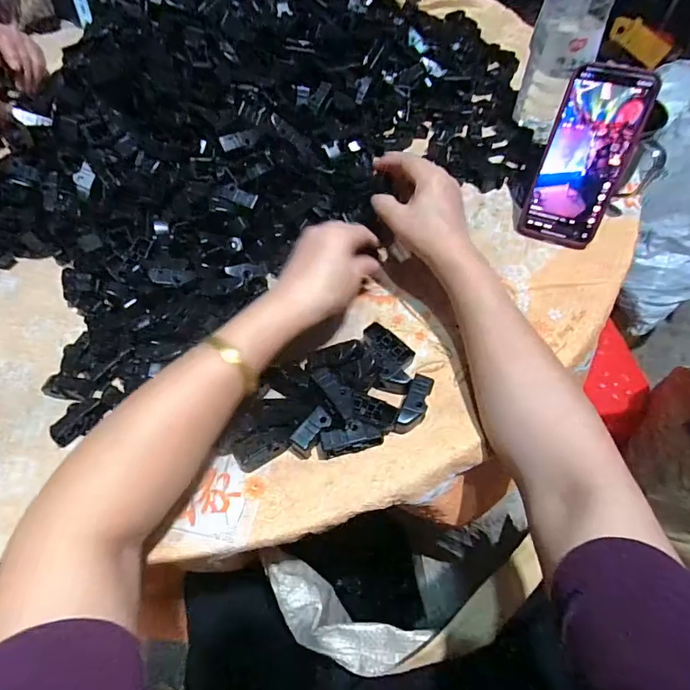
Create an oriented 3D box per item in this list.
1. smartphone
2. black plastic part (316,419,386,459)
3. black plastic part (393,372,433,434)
[{"bbox_3d":[0.237,-0.182,0.431,0.074,0.161,0.007,22,28,20],"label":"smartphone"},{"bbox_3d":[0.002,0.076,0.349,0.051,0.025,0.019,-15,59,-4],"label":"black plastic part"},{"bbox_3d":[0.059,0.050,0.362,0.019,0.021,0.051,22,77,17],"label":"black plastic part"}]

